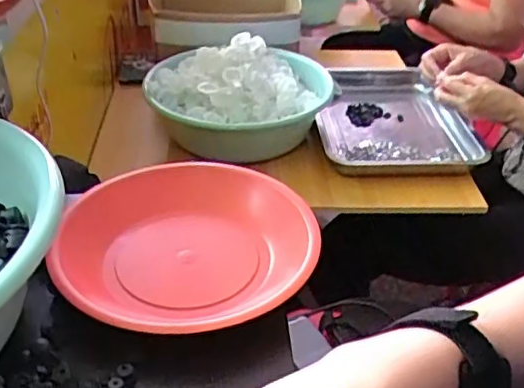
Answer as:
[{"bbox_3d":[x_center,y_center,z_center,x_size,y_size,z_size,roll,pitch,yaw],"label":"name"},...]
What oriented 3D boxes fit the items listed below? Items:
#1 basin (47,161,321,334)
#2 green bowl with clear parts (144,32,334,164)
[{"bbox_3d":[-0.057,0.035,0.468,0.181,0.041,0.189,2,34,-1],"label":"basin"},{"bbox_3d":[-0.036,-0.169,1.044,0.297,0.138,0.275,2,34,-1],"label":"green bowl with clear parts"}]

